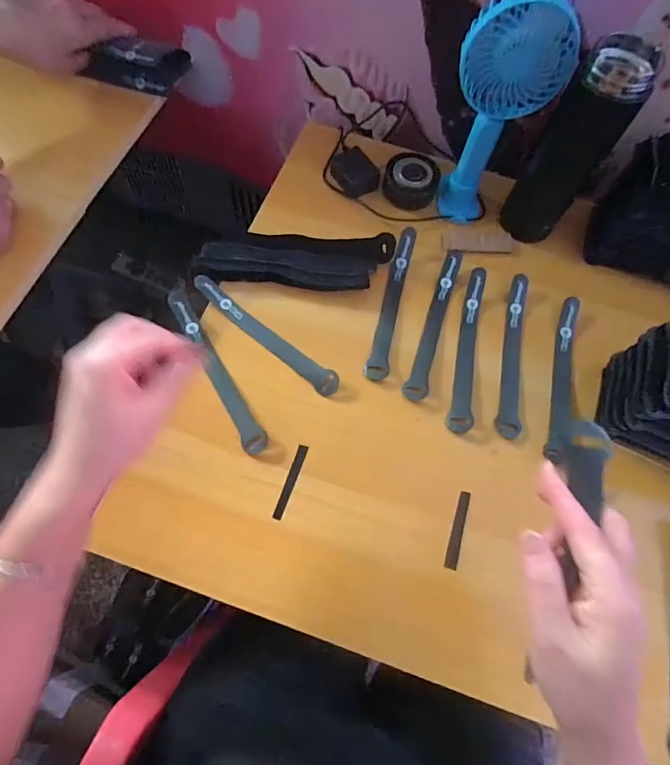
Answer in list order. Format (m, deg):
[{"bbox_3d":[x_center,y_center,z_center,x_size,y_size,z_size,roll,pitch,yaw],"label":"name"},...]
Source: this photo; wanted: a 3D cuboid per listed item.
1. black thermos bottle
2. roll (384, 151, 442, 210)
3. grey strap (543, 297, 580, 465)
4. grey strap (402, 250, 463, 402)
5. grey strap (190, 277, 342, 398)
[{"bbox_3d":[0.253,-0.248,0.457,0.068,0.188,0.064,39,71,12],"label":"black thermos bottle"},{"bbox_3d":[0.101,-0.264,0.553,0.070,0.036,0.070,1,68,-3],"label":"roll"},{"bbox_3d":[0.244,-0.008,0.443,0.021,0.014,0.190,18,64,6],"label":"grey strap"},{"bbox_3d":[0.113,-0.071,0.475,0.023,0.014,0.202,18,68,4],"label":"grey strap"},{"bbox_3d":[-0.078,-0.053,0.460,0.199,0.020,0.023,37,67,14],"label":"grey strap"}]

